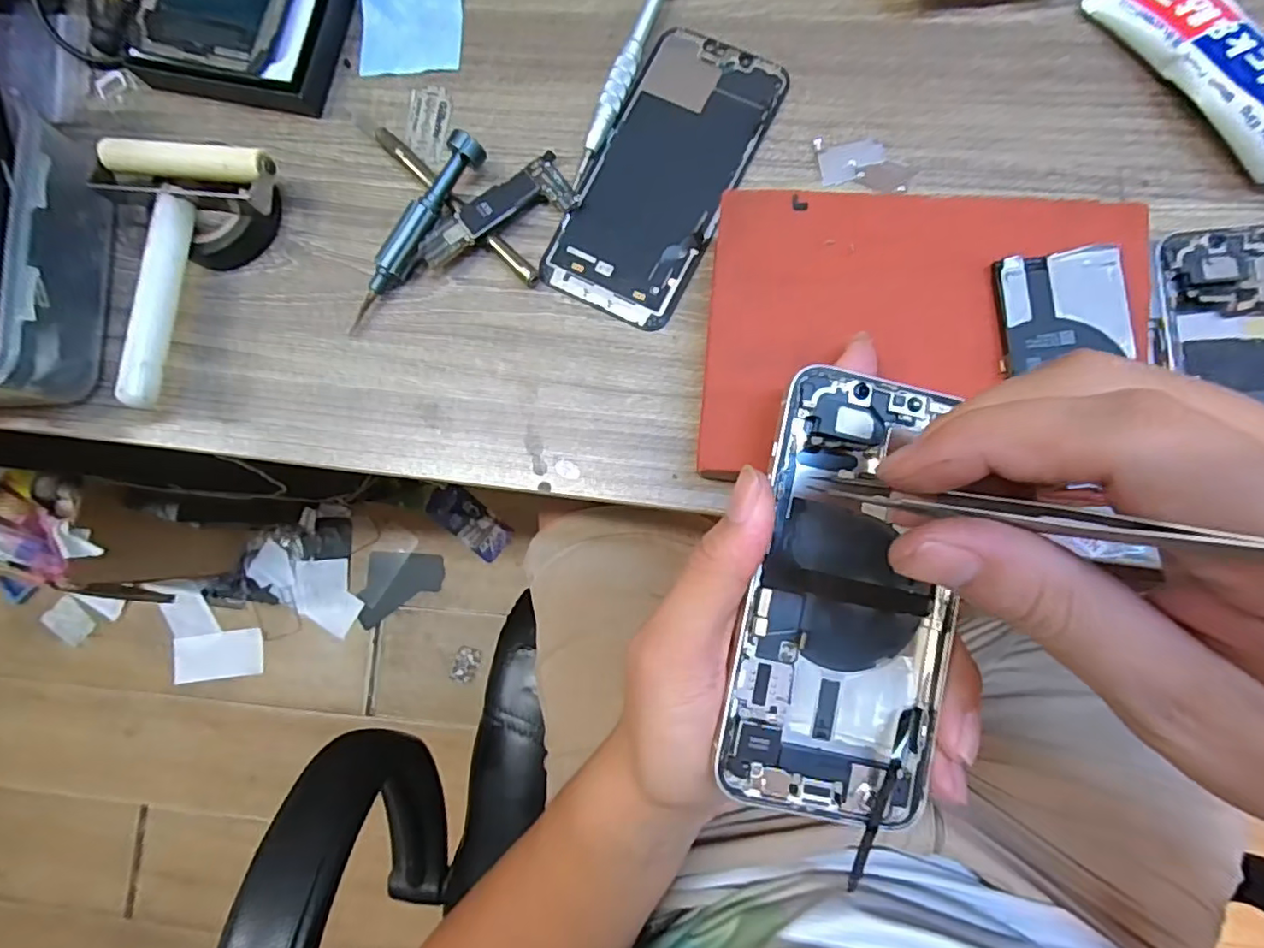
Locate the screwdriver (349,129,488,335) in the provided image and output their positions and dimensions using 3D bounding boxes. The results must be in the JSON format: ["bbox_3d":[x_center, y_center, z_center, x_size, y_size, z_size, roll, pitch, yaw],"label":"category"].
[{"bbox_3d":[-0.103,-0.112,0.283,0.013,0.023,0.103,36,89,9],"label":"screwdriver"}]

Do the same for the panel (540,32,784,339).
[{"bbox_3d":[0.016,-0.143,0.281,0.067,0.010,0.141,26,87,8],"label":"panel"}]

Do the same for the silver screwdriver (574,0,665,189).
[{"bbox_3d":[-0.003,-0.194,0.285,0.015,0.015,0.116,23,87,8],"label":"silver screwdriver"}]

